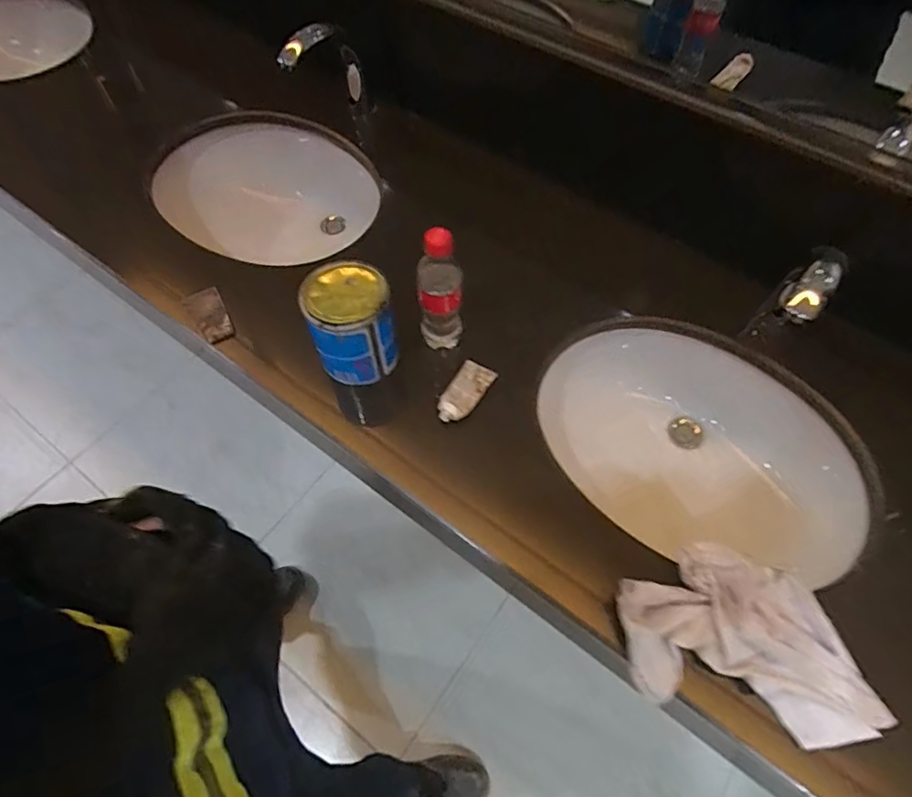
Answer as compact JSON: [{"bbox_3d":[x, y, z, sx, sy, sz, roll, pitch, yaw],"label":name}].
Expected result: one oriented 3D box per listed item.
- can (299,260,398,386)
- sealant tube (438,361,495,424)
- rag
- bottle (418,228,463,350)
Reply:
[{"bbox_3d":[-0.131,-0.094,0.684,0.100,0.132,0.096,0,62,0],"label":"can"},{"bbox_3d":[0.012,-0.008,0.706,0.043,0.023,0.097,27,65,14],"label":"sealant tube"},{"bbox_3d":[0.301,0.246,0.553,0.254,0.045,0.164,14,62,7],"label":"rag"},{"bbox_3d":[-0.022,-0.135,0.671,0.060,0.193,0.056,-2,62,-1],"label":"bottle"}]

